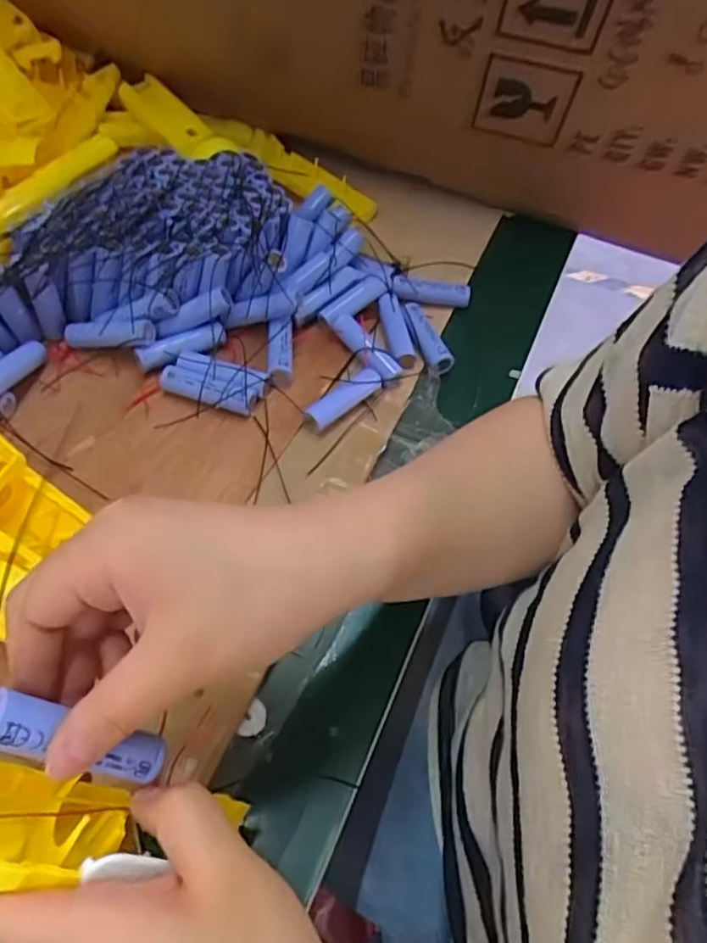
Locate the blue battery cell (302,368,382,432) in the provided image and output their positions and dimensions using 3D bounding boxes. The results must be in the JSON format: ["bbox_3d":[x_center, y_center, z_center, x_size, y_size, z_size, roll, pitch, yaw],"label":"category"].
[{"bbox_3d":[-0.008,-0.051,0.467,0.067,0.017,0.016,-36,64,-25],"label":"blue battery cell"}]

